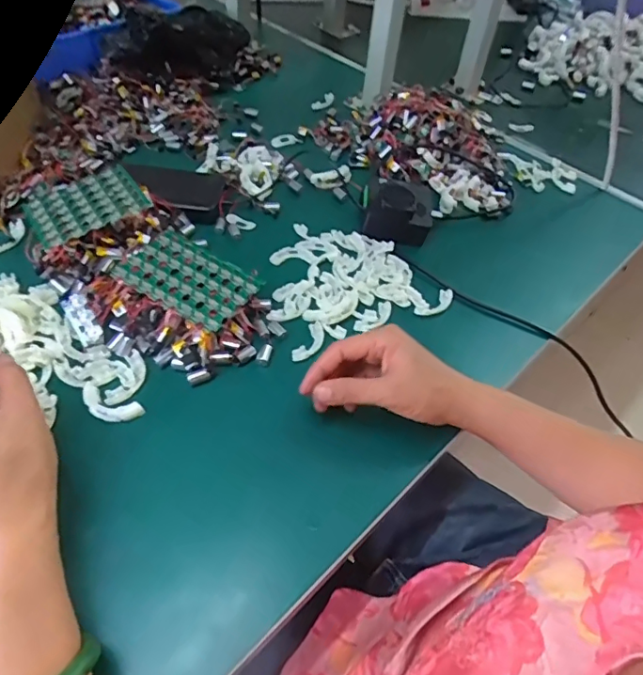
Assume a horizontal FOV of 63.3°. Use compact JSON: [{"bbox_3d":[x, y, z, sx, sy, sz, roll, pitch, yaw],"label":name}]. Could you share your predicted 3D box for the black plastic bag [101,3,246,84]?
[{"bbox_3d":[-0.223,-0.462,0.828,0.216,0.081,0.125,-8,50,-11],"label":"black plastic bag"}]

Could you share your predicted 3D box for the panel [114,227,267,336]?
[{"bbox_3d":[-0.126,-0.057,0.497,0.119,0.006,0.083,29,49,13],"label":"panel"}]

